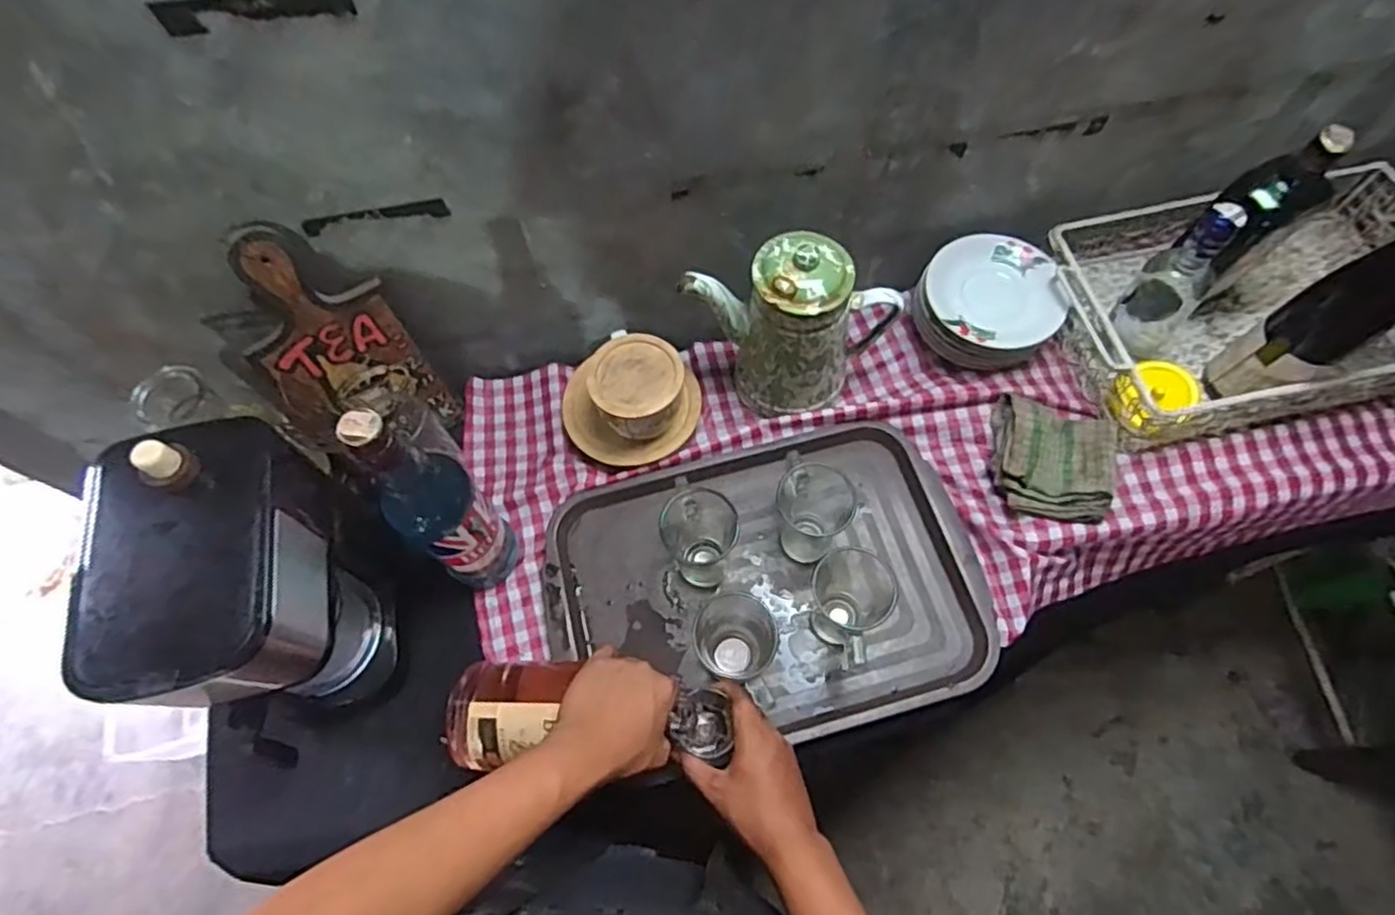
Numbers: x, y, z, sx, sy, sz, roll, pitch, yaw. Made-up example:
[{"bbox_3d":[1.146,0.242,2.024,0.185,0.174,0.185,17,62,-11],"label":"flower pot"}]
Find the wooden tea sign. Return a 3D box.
[{"bbox_3d":[-0.363,-0.102,0.692,0.142,0.272,0.016,-33,49,-15],"label":"wooden tea sign"}]

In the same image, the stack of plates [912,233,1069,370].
[{"bbox_3d":[0.323,-0.171,0.780,0.146,0.070,0.150,3,65,3],"label":"stack of plates"}]

